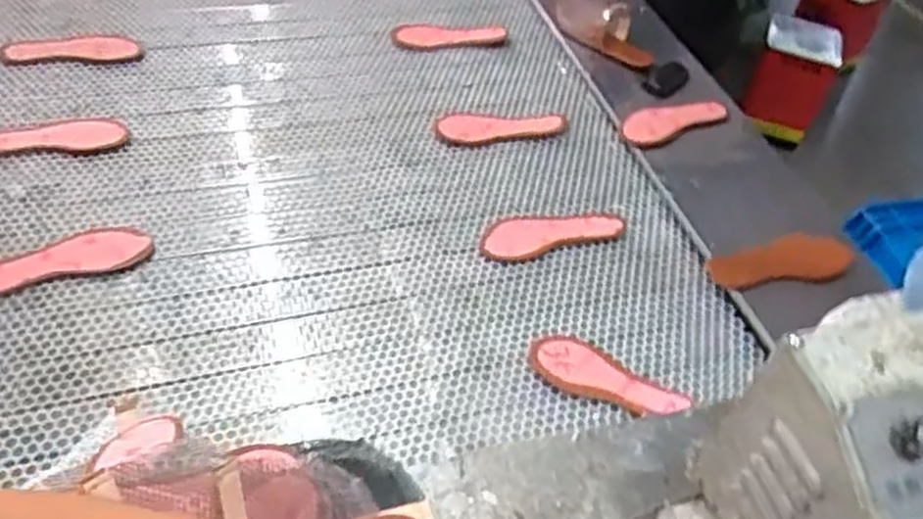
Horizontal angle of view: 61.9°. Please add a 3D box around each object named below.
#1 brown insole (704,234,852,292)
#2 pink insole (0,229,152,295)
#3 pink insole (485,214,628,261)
[{"bbox_3d":[0.473,0.004,1.119,0.224,0.030,0.073,-5,47,-10],"label":"brown insole"},{"bbox_3d":[-0.531,-0.001,1.016,0.222,0.011,0.070,-12,51,-20],"label":"pink insole"},{"bbox_3d":[0.132,-0.043,1.154,0.212,0.015,0.081,-13,46,-15],"label":"pink insole"}]

